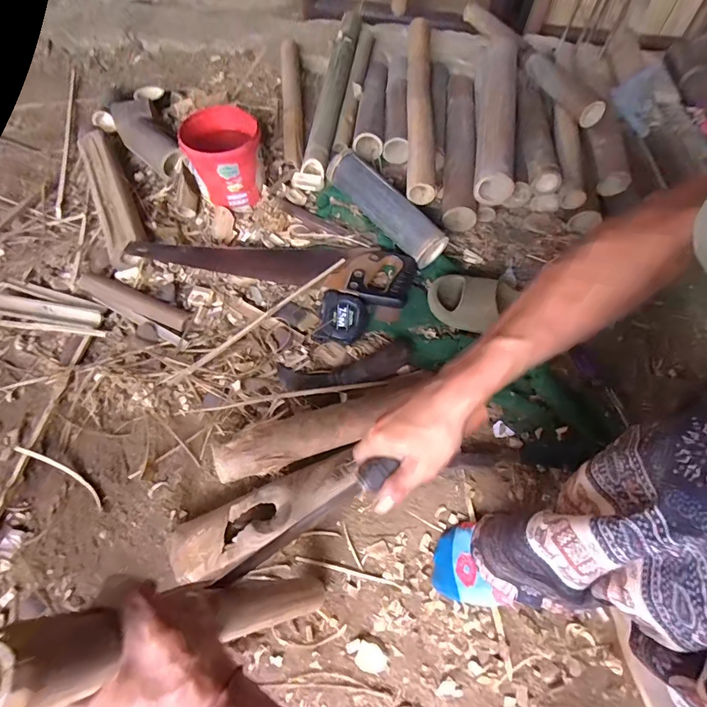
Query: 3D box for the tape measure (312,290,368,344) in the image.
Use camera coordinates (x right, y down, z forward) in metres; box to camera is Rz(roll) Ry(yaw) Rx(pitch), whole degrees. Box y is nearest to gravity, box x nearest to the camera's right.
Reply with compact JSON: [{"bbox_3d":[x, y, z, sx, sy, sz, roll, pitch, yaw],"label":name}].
[{"bbox_3d":[-0.019,-0.059,0.704,0.081,0.044,0.086,14,64,5],"label":"tape measure"}]

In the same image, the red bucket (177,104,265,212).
[{"bbox_3d":[-0.249,-0.383,0.798,0.134,0.122,0.167,-17,64,-11],"label":"red bucket"}]

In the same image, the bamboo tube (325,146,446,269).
[{"bbox_3d":[0.060,-0.292,0.791,0.063,0.061,0.289,-36,69,-19],"label":"bamboo tube"}]

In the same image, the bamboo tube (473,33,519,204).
[{"bbox_3d":[0.307,-0.525,0.879,0.088,0.092,0.428,10,62,3],"label":"bamboo tube"}]

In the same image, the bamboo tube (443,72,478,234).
[{"bbox_3d":[0.242,-0.491,0.930,0.071,0.063,0.492,7,63,1],"label":"bamboo tube"}]

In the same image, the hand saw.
[{"bbox_3d":[-0.137,-0.175,0.753,0.497,0.043,0.132,11,63,3],"label":"hand saw"}]

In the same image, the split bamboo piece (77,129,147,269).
[{"bbox_3d":[-0.501,-0.336,0.837,0.085,0.065,0.394,-25,67,-14],"label":"split bamboo piece"}]

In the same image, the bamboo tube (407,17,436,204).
[{"bbox_3d":[0.146,-0.557,0.897,0.056,0.047,0.576,4,62,0],"label":"bamboo tube"}]

